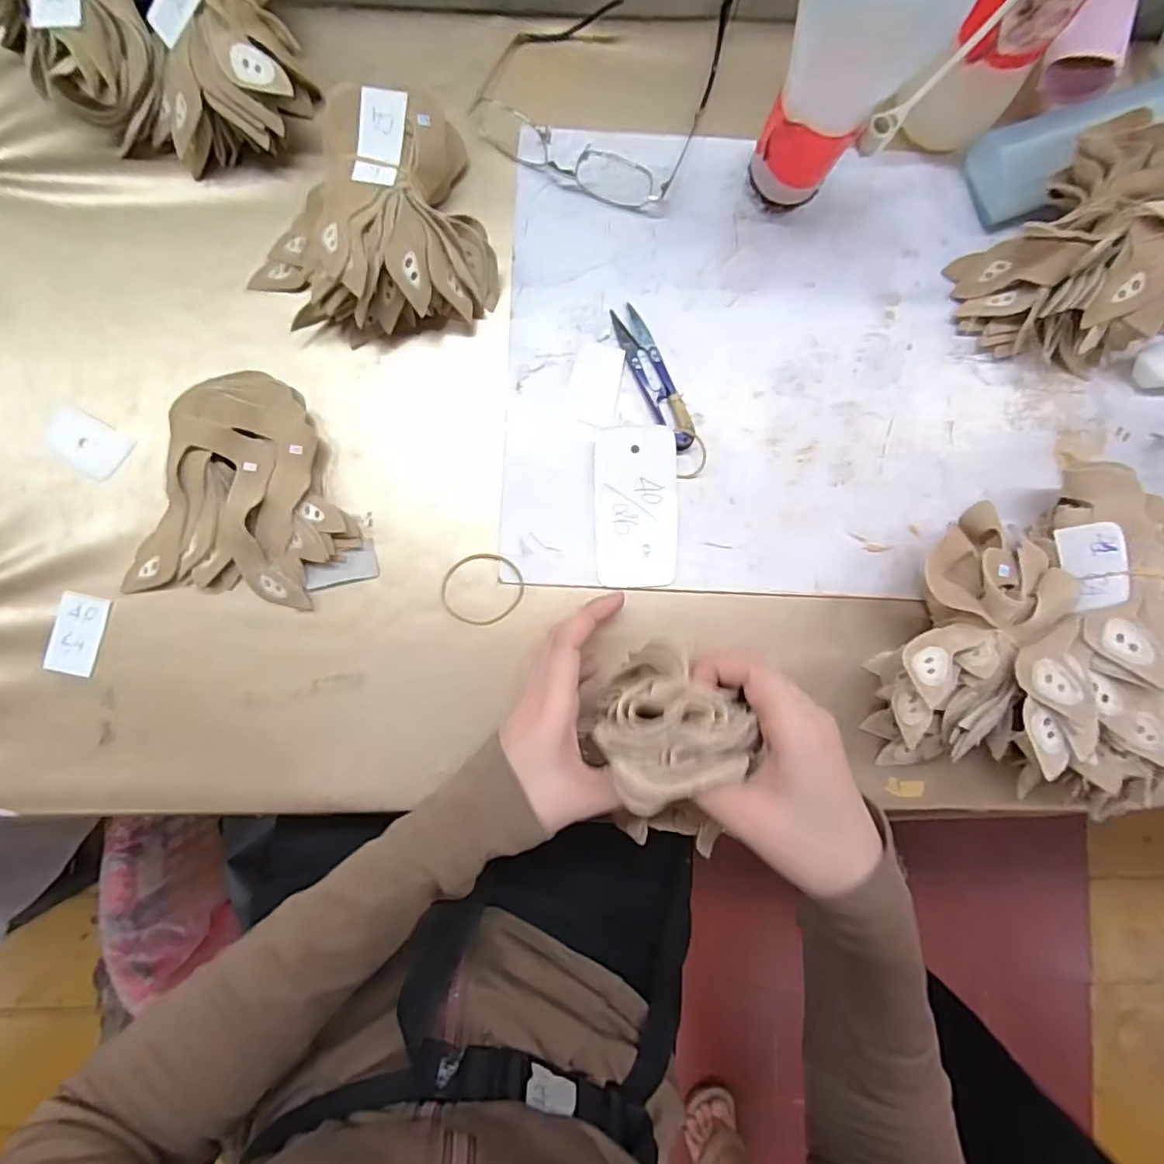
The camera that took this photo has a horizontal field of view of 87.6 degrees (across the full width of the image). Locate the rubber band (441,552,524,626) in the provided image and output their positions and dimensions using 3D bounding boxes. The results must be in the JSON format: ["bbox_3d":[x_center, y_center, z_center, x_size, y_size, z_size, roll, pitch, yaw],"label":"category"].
[{"bbox_3d":[-0.064,0.005,0.393,0.052,0.004,0.047,7,88,-2],"label":"rubber band"}]

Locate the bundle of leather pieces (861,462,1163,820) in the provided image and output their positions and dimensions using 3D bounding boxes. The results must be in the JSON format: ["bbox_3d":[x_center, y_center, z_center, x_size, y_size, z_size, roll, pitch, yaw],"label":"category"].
[{"bbox_3d":[0.307,0.037,0.365,0.226,0.090,0.203,16,88,-2],"label":"bundle of leather pieces"}]

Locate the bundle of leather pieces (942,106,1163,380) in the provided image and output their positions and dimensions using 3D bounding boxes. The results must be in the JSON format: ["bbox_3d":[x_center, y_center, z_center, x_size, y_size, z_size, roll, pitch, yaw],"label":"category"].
[{"bbox_3d":[0.323,-0.199,0.369,0.124,0.095,0.116,0,88,-2],"label":"bundle of leather pieces"}]

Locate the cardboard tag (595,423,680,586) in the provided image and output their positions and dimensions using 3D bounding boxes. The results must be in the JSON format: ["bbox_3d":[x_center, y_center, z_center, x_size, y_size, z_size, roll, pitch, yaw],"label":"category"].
[{"bbox_3d":[0.035,-0.049,0.394,0.052,0.004,0.103,-1,92,-1],"label":"cardboard tag"}]

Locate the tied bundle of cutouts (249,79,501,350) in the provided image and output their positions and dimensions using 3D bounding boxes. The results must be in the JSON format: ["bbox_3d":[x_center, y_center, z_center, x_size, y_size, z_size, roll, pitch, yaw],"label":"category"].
[{"bbox_3d":[-0.137,-0.224,0.375,0.152,0.051,0.130,-10,89,-2],"label":"tied bundle of cutouts"}]

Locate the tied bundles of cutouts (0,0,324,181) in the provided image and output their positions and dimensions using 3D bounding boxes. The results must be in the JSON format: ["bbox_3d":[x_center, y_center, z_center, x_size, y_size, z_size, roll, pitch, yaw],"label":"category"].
[{"bbox_3d":[-0.270,-0.347,0.365,0.202,0.077,0.137,31,88,-1],"label":"tied bundles of cutouts"}]

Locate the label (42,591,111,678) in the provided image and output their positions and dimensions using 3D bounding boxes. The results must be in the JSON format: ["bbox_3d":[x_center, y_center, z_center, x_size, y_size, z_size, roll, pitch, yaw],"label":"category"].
[{"bbox_3d":[-0.320,0.033,0.384,0.028,0.004,0.049,14,86,-9],"label":"label"}]

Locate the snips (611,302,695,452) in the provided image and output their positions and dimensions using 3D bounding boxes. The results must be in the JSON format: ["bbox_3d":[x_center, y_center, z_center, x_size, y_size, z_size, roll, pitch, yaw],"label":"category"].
[{"bbox_3d":[0.047,-0.135,0.401,0.023,0.006,0.101,-27,90,-3],"label":"snips"}]

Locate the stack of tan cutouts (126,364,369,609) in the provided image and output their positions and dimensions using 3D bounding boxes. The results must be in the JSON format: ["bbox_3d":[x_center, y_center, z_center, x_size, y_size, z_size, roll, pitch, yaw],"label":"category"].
[{"bbox_3d":[-0.204,-0.054,0.381,0.125,0.020,0.141,16,88,-2],"label":"stack of tan cutouts"}]

